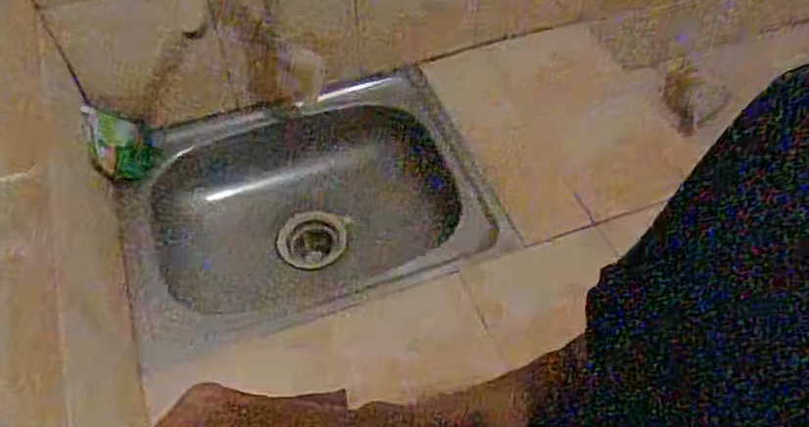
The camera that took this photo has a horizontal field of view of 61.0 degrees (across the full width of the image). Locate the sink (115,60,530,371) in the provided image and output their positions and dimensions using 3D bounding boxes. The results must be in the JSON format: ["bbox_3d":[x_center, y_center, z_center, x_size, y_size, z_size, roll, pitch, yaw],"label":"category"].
[{"bbox_3d":[-0.147,0.002,1.021,0.506,0.171,0.347,-11,55,-8],"label":"sink"}]

